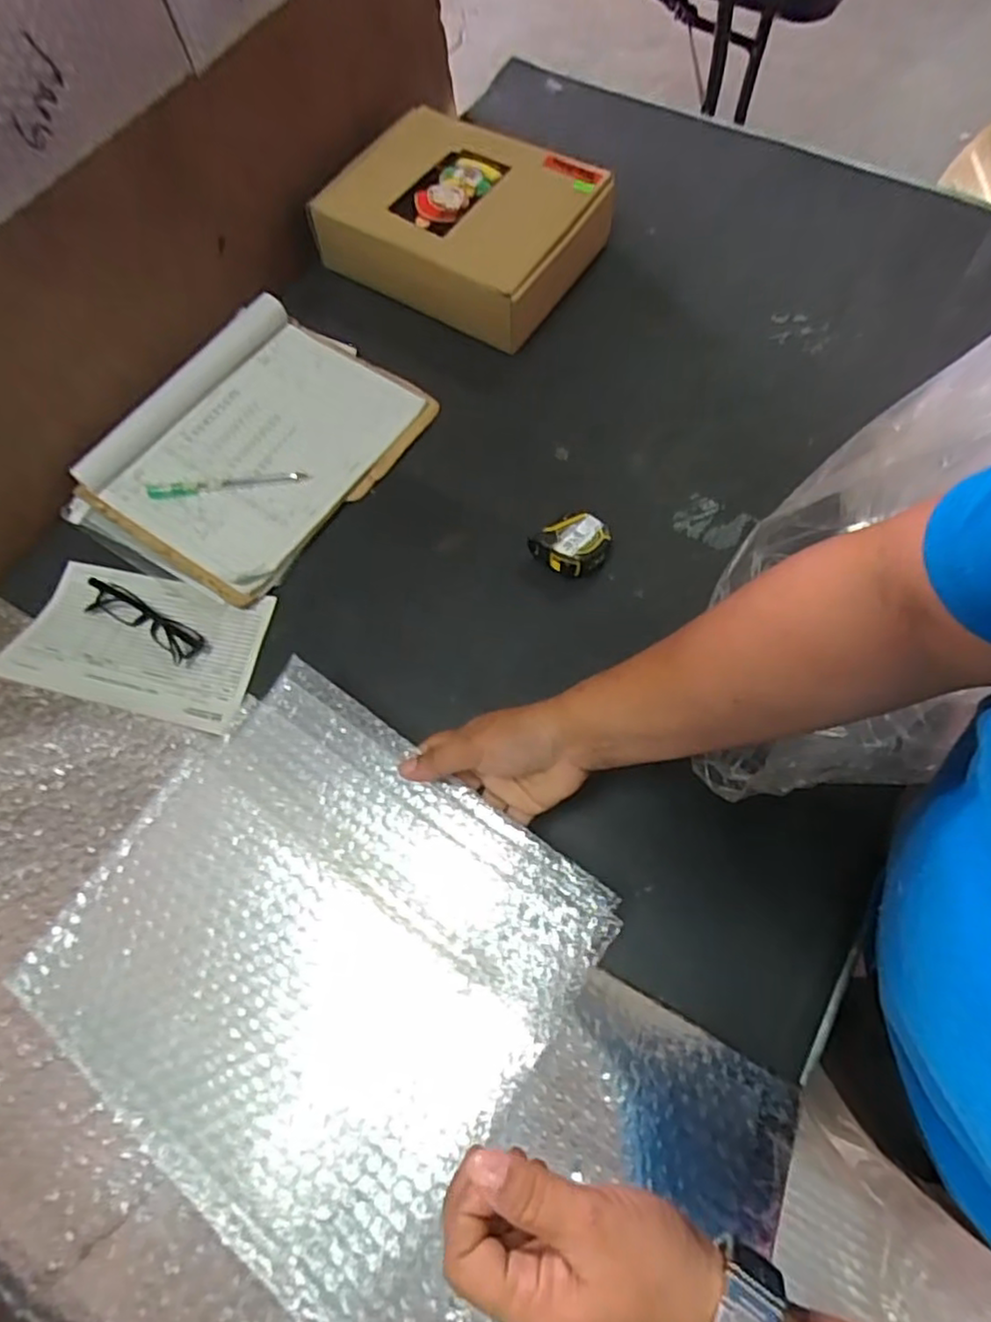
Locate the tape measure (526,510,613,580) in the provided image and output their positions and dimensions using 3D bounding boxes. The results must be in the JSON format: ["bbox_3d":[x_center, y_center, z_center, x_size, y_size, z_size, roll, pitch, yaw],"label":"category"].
[{"bbox_3d":[0.072,-0.107,0.624,0.064,0.036,0.059,-1,68,3],"label":"tape measure"}]

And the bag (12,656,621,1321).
[{"bbox_3d":[-0.115,0.182,0.434,0.295,0.032,0.272,35,74,12],"label":"bag"}]

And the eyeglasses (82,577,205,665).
[{"bbox_3d":[-0.327,-0.039,0.618,0.128,0.019,0.033,27,72,13],"label":"eyeglasses"}]

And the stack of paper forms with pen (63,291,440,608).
[{"bbox_3d":[-0.249,-0.220,0.678,0.266,0.026,0.301,29,73,10],"label":"stack of paper forms with pen"}]

